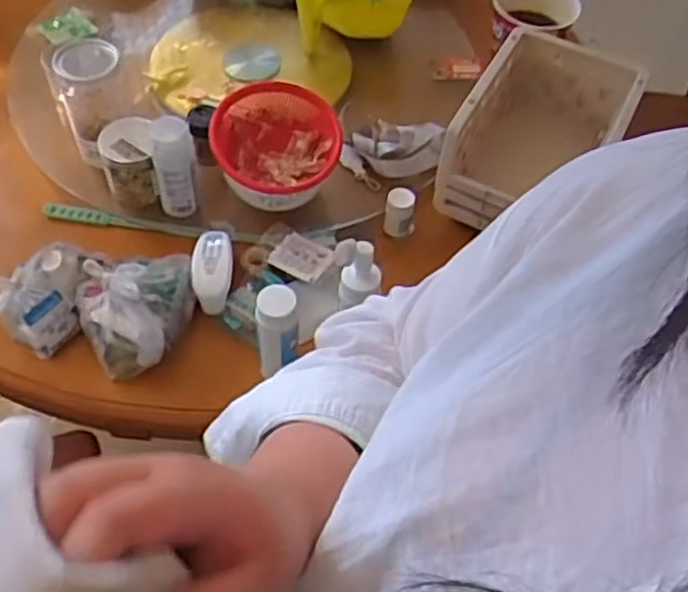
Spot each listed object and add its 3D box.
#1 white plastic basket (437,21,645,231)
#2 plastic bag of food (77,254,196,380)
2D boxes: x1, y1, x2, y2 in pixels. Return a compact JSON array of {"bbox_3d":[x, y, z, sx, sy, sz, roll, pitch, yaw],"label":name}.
[{"bbox_3d":[0.255,-0.199,0.974,0.192,0.158,0.245,24,56,13],"label":"white plastic basket"},{"bbox_3d":[-0.251,0.014,0.891,0.137,0.104,0.137,-9,55,-11],"label":"plastic bag of food"}]

